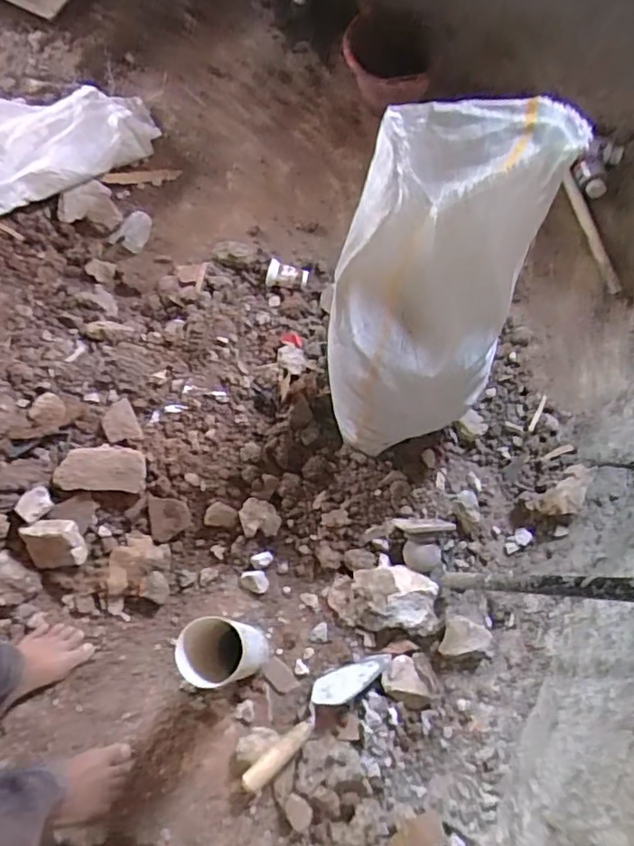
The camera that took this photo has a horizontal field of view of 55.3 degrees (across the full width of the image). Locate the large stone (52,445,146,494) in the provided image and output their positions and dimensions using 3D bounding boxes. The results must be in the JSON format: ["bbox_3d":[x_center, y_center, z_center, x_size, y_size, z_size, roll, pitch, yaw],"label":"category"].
[{"bbox_3d":[-0.392,0.082,1.104,0.160,0.045,0.081,2,71,-1],"label":"large stone"}]

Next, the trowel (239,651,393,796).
[{"bbox_3d":[-0.007,0.485,1.015,0.305,0.045,0.056,-38,76,-13],"label":"trowel"}]

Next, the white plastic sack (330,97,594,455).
[{"bbox_3d":[0.153,-0.149,0.877,0.258,0.611,0.127,20,42,5],"label":"white plastic sack"}]

